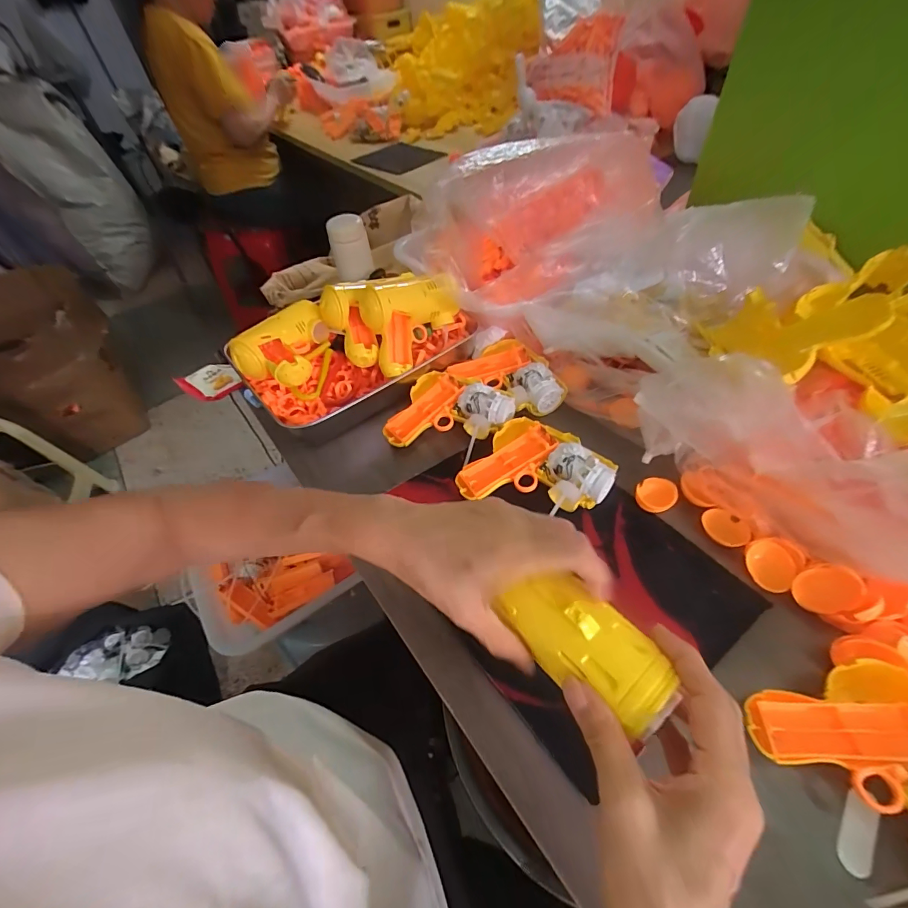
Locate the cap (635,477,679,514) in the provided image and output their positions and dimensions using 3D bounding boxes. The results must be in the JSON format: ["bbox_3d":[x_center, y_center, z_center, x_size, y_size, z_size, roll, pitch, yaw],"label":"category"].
[{"bbox_3d":[0.208,0.042,0.433,0.039,0.012,0.035,-20,51,-10],"label":"cap"}]

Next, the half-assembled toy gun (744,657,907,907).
[{"bbox_3d":[0.283,0.212,0.269,0.117,0.040,0.130,-14,50,-5],"label":"half-assembled toy gun"}]

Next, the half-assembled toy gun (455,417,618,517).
[{"bbox_3d":[0.089,0.021,0.445,0.136,0.034,0.114,27,58,25],"label":"half-assembled toy gun"}]

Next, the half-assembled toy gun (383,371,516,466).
[{"bbox_3d":[-0.010,-0.049,0.512,0.133,0.034,0.117,26,57,25],"label":"half-assembled toy gun"}]

